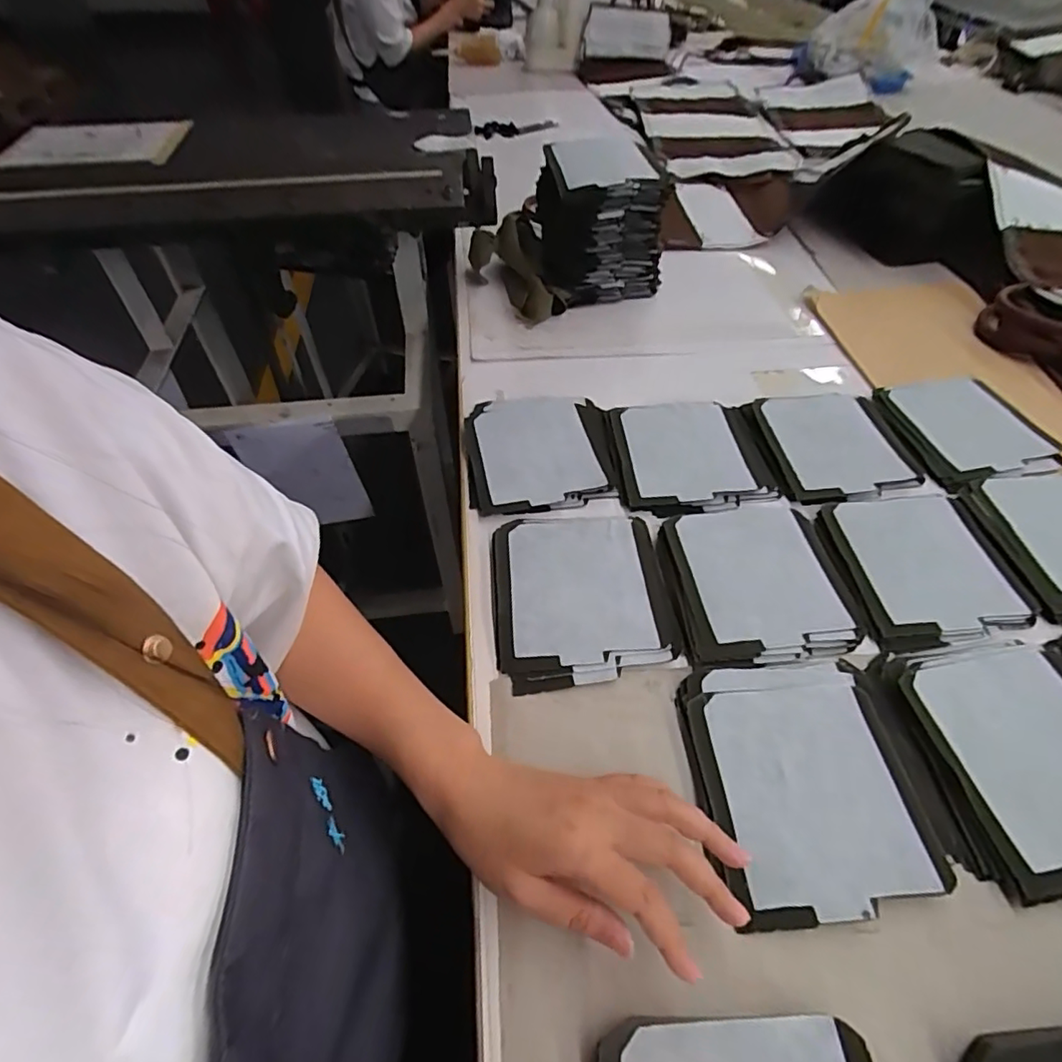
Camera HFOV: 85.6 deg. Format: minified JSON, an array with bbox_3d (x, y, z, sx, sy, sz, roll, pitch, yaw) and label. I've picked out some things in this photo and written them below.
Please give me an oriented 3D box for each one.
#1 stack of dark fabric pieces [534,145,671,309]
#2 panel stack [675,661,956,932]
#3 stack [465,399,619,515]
[{"bbox_3d":[0.086,-0.378,0.727,0.151,0.137,0.132,-8,50,-6],"label":"stack of dark fabric pieces"},{"bbox_3d":[0.176,0.157,0.367,0.132,0.011,0.152,-4,50,-3],"label":"panel stack"},{"bbox_3d":[0.008,-0.082,0.556,0.139,0.014,0.148,-5,50,-4],"label":"stack"}]

